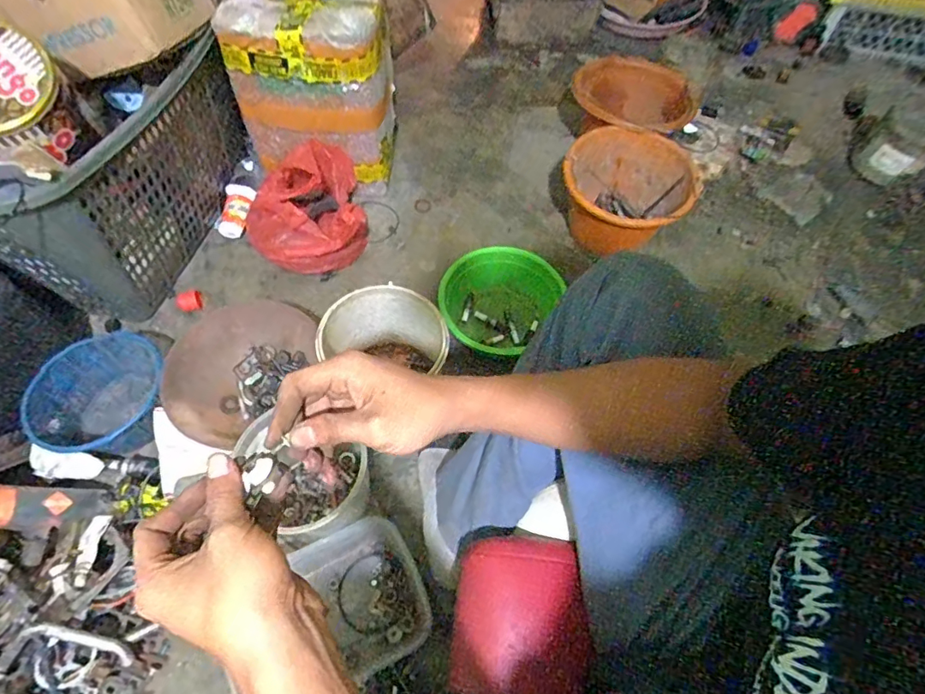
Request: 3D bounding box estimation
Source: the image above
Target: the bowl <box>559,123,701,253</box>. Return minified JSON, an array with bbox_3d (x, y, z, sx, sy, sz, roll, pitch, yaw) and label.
[{"bbox_3d":[0.320,-0.288,1.017,0.239,0.169,0.251,1,60,-2],"label":"bowl"}]

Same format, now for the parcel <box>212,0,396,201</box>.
[{"bbox_3d":[-0.268,-0.464,0.966,0.265,0.362,0.145,6,60,1],"label":"parcel"}]

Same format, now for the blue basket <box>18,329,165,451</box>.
[{"bbox_3d":[-0.562,0.087,0.802,0.184,0.116,0.178,-36,68,-20],"label":"blue basket"}]

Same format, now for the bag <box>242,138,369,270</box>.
[{"bbox_3d":[-0.303,-0.261,0.972,0.229,0.140,0.212,-2,61,-3],"label":"bag"}]

